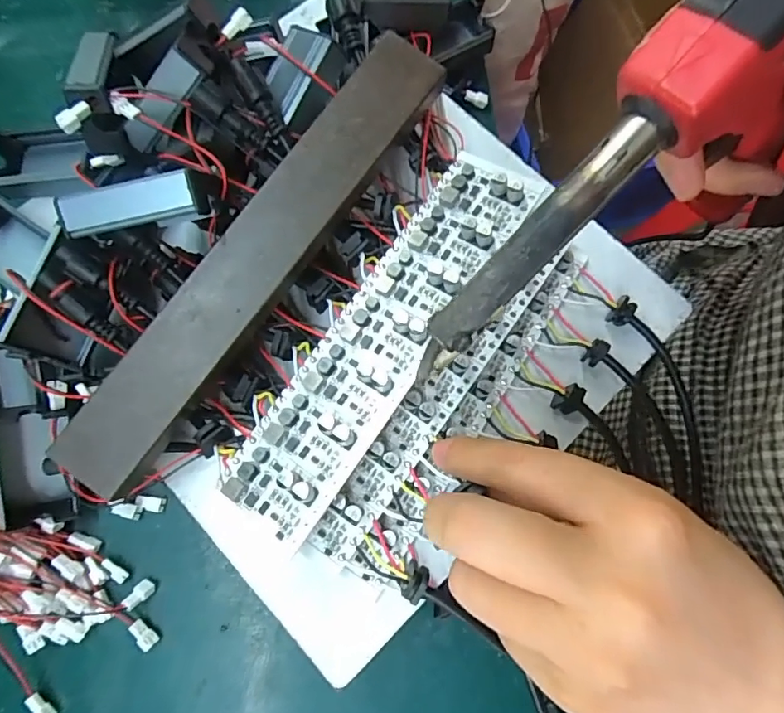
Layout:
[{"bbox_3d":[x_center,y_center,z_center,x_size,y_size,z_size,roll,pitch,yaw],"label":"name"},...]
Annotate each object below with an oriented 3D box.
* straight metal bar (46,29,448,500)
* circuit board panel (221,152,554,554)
[{"bbox_3d":[-0.049,-0.041,0.193,0.032,0.019,0.206,34,78,8],"label":"straight metal bar"},{"bbox_3d":[-0.002,-0.011,0.195,0.039,0.010,0.169,34,78,8],"label":"circuit board panel"}]

